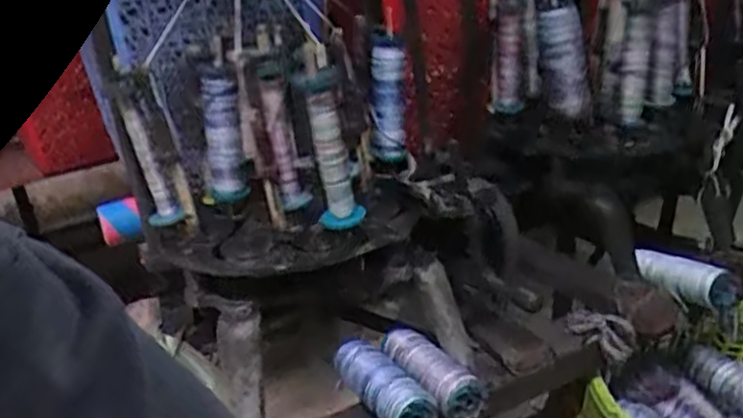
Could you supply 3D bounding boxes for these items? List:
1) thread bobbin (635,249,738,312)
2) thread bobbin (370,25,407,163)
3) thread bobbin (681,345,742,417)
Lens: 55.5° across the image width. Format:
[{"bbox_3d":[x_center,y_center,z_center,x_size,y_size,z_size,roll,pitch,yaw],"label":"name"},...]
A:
[{"bbox_3d":[0.391,0.085,0.888,0.044,0.048,0.128,-26,32,-36],"label":"thread bobbin"},{"bbox_3d":[0.018,-0.130,0.827,0.043,0.148,0.043,-8,25,-3],"label":"thread bobbin"},{"bbox_3d":[0.497,0.246,0.961,0.060,0.056,0.138,-19,28,-25],"label":"thread bobbin"}]

